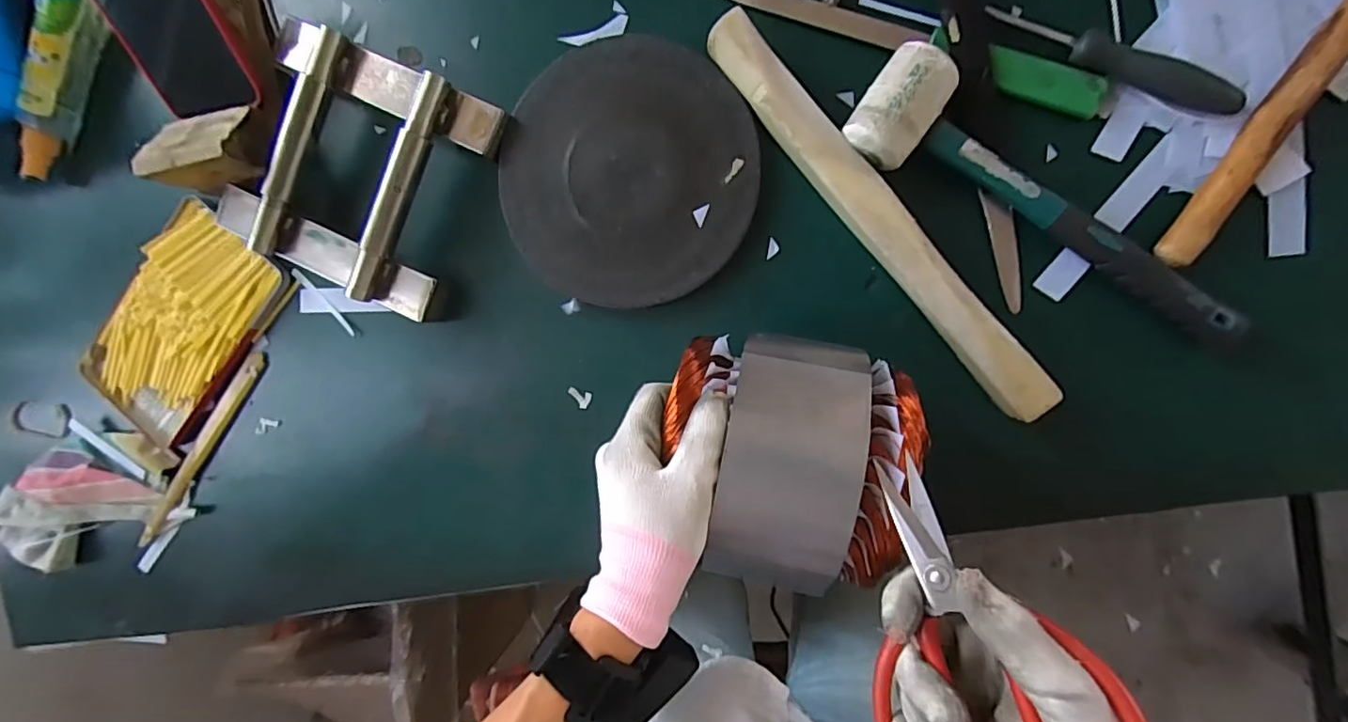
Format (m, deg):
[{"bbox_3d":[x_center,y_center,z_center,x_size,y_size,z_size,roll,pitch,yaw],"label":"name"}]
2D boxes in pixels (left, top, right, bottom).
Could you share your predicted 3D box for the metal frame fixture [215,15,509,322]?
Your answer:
[{"bbox_3d":[-0.255,-0.151,0.450,0.202,0.041,0.179,26,98,5],"label":"metal frame fixture"}]

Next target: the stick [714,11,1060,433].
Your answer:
[{"bbox_3d":[0.138,-0.098,0.392,0.035,0.035,0.330,-39,88,9],"label":"stick"}]

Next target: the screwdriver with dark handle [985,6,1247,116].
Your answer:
[{"bbox_3d":[0.283,-0.199,0.369,0.159,0.022,0.020,28,98,5],"label":"screwdriver with dark handle"}]

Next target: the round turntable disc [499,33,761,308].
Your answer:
[{"bbox_3d":[-0.036,-0.142,0.431,0.189,0.011,0.195,1,94,9],"label":"round turntable disc"}]

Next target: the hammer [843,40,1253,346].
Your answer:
[{"bbox_3d":[0.249,-0.106,0.373,0.277,0.044,0.070,32,98,5],"label":"hammer"}]

